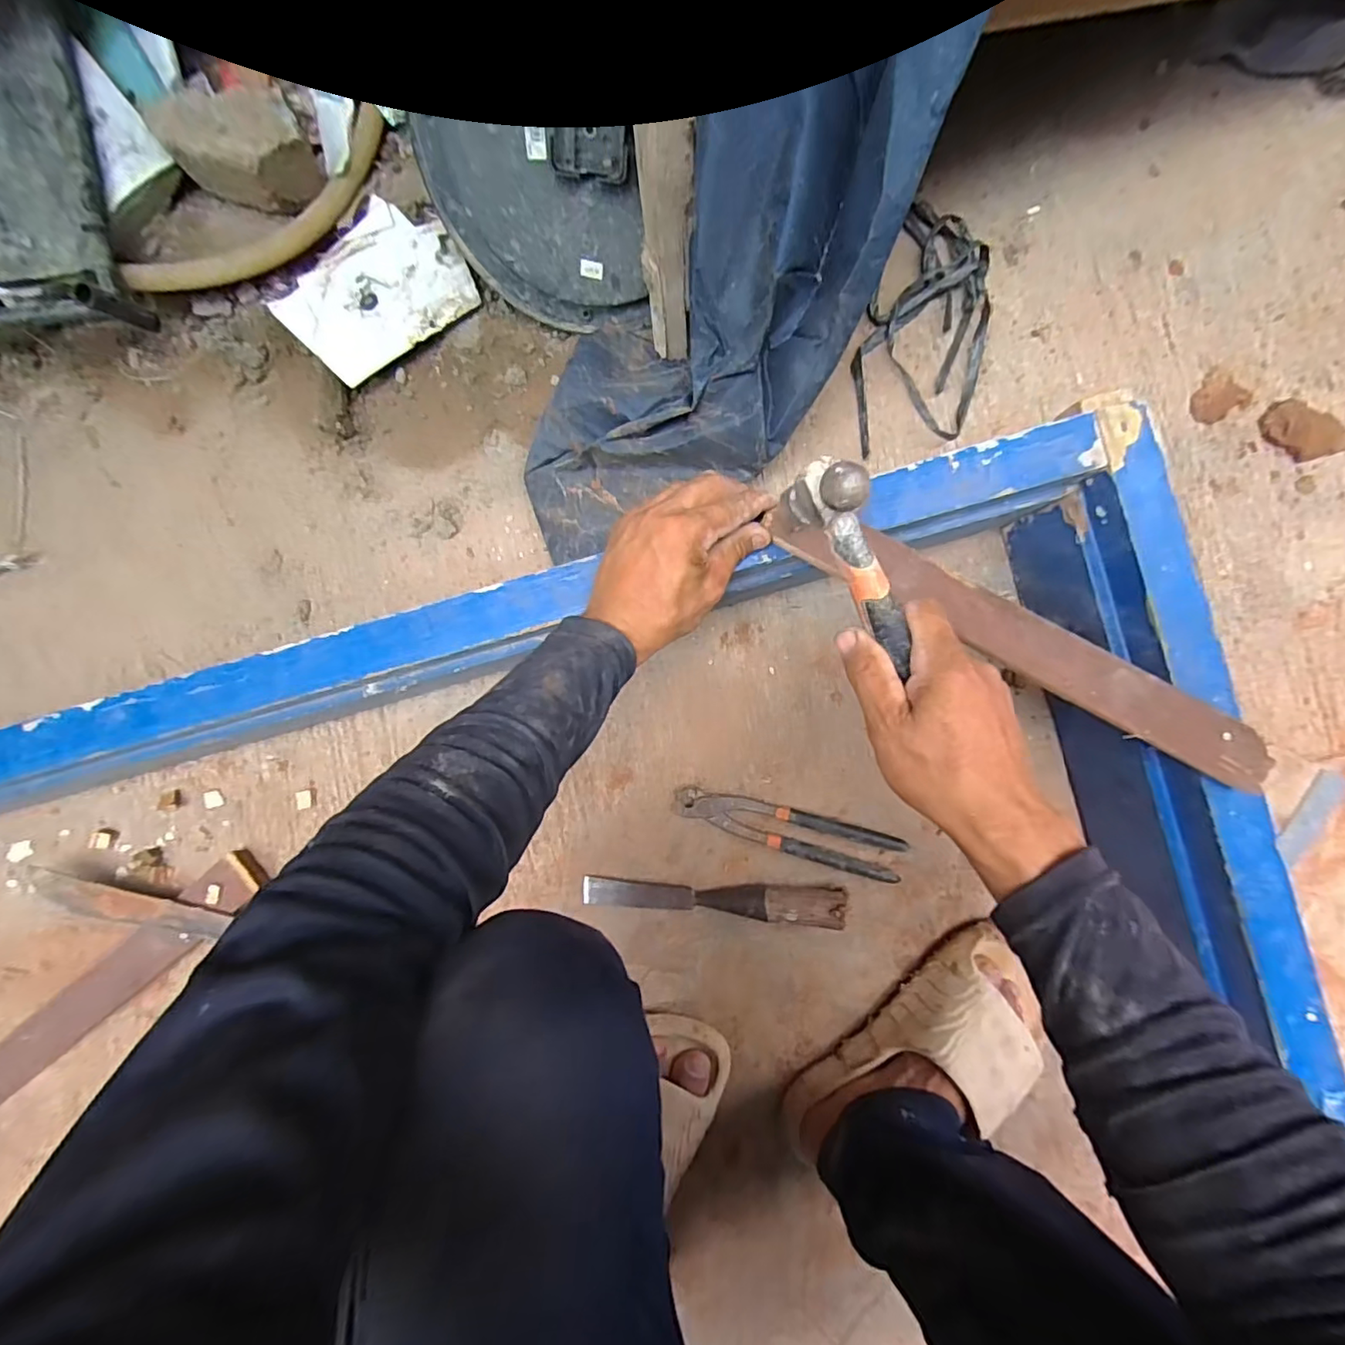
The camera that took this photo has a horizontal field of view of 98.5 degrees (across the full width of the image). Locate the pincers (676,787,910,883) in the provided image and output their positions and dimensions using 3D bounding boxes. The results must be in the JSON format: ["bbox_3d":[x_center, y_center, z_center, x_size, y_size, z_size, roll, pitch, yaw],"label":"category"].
[{"bbox_3d":[0.112,0.151,0.558,0.214,0.023,0.042,15,92,1],"label":"pincers"}]

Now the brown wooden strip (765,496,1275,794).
[{"bbox_3d":[0.242,-0.023,0.406,0.374,0.011,0.043,28,92,1],"label":"brown wooden strip"}]

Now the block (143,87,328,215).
[{"bbox_3d":[-0.374,-0.457,0.501,0.120,0.065,0.070,16,90,1],"label":"block"}]

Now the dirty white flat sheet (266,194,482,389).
[{"bbox_3d":[-0.273,-0.352,0.541,0.160,0.012,0.111,-43,104,1],"label":"dirty white flat sheet"}]

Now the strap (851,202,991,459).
[{"bbox_3d":[0.239,-0.321,0.551,0.114,0.016,0.225,13,92,1],"label":"strap"}]

